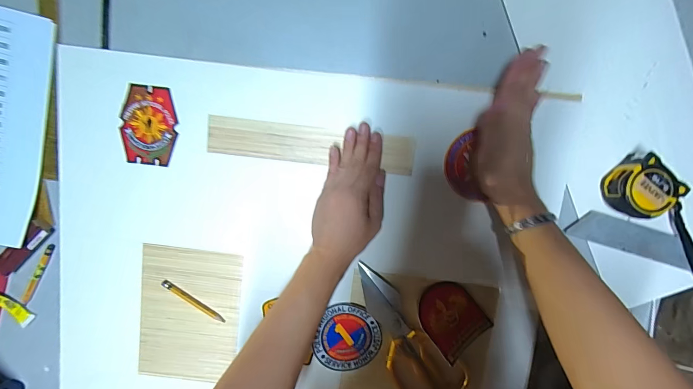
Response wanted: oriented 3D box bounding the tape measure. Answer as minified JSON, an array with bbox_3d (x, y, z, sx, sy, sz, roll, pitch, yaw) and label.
[{"bbox_3d":[0.355,-0.005,0.385,0.071,0.039,0.065,-44,94,6],"label":"tape measure"}]

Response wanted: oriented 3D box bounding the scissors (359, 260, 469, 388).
[{"bbox_3d":[0.071,0.197,0.430,0.089,0.012,0.215,-38,95,6],"label":"scissors"}]

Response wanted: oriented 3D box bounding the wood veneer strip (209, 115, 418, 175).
[{"bbox_3d":[-0.046,-0.064,0.412,0.267,0.006,0.049,6,102,0],"label":"wood veneer strip"}]

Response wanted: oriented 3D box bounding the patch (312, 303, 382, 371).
[{"bbox_3d":[0.004,0.199,0.437,0.086,0.008,0.095,27,95,-3],"label":"patch"}]

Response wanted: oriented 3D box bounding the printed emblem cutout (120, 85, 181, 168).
[{"bbox_3d":[-0.256,-0.089,0.410,0.067,0.005,0.099,8,98,-1],"label":"printed emblem cutout"}]

